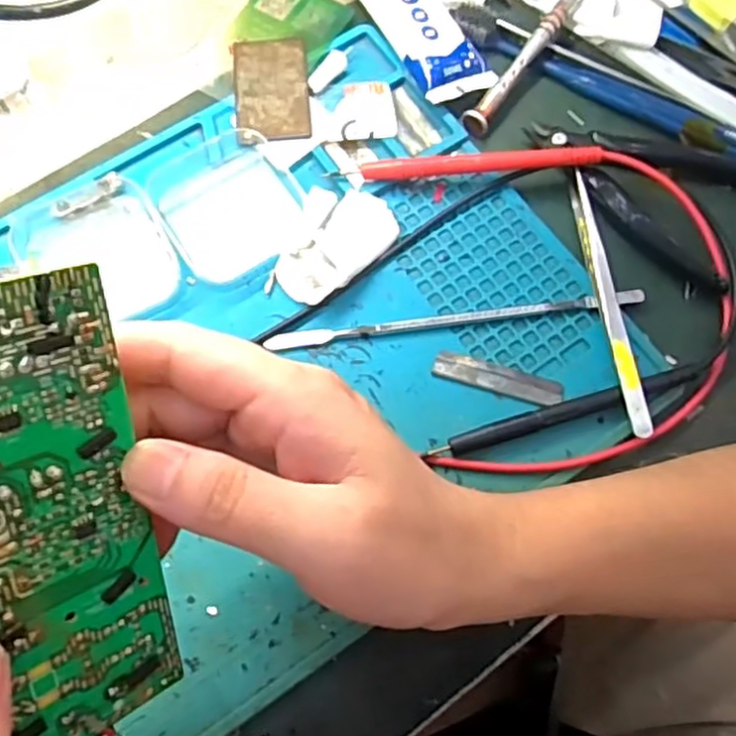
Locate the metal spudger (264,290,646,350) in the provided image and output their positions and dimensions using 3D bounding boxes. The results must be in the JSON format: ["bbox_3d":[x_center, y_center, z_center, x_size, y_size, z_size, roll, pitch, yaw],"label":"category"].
[{"bbox_3d":[0.041,-0.022,0.316,0.171,0.008,0.007,-7,72,-4],"label":"metal spudger"}]

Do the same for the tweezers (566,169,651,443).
[{"bbox_3d":[0.108,-0.033,0.315,0.009,0.013,0.132,-6,72,-3],"label":"tweezers"}]

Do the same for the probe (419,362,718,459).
[{"bbox_3d":[0.088,0.018,0.299,0.126,0.009,0.009,-16,73,-7],"label":"probe"}]

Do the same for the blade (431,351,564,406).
[{"bbox_3d":[0.057,0.005,0.308,0.057,0.004,0.013,18,72,4],"label":"blade"}]

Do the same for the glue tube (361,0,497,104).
[{"bbox_3d":[0.017,-0.195,0.366,0.037,0.024,0.131,-28,74,-10],"label":"glue tube"}]

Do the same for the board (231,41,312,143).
[{"bbox_3d":[-0.048,-0.140,0.352,0.037,0.006,0.062,-6,72,-3],"label":"board"}]

